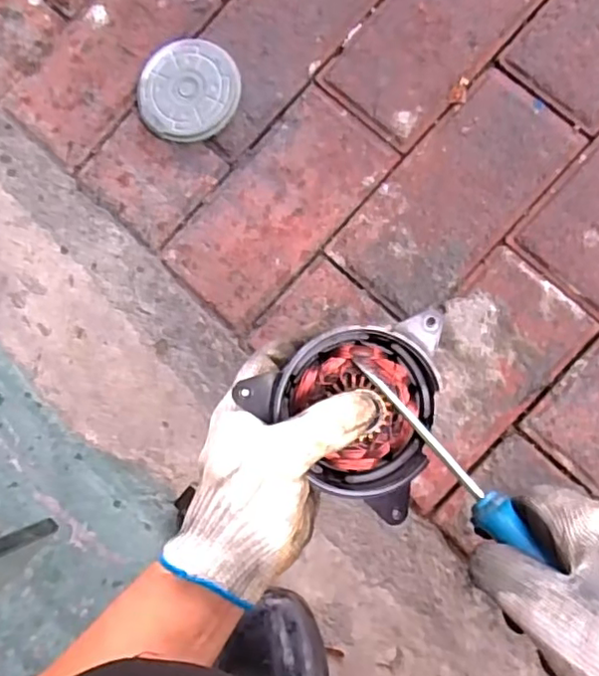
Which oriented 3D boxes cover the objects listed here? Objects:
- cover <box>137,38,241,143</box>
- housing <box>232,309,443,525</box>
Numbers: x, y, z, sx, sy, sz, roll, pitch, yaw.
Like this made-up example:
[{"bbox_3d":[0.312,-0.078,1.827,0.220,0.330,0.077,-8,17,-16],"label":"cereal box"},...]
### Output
[{"bbox_3d":[-0.106,-0.235,0.576,0.097,0.014,0.096,-1,85,9],"label":"cover"},{"bbox_3d":[0.024,0.040,0.359,0.108,0.036,0.119,8,86,9],"label":"housing"}]

